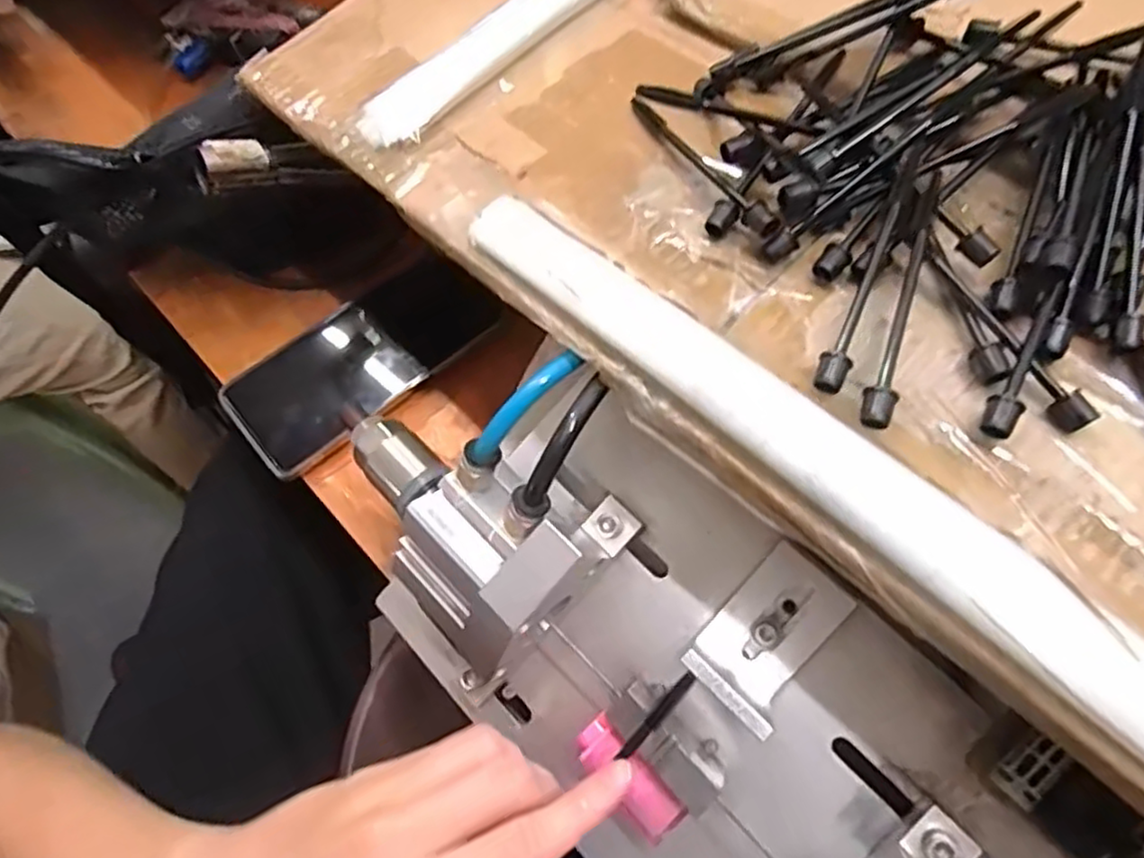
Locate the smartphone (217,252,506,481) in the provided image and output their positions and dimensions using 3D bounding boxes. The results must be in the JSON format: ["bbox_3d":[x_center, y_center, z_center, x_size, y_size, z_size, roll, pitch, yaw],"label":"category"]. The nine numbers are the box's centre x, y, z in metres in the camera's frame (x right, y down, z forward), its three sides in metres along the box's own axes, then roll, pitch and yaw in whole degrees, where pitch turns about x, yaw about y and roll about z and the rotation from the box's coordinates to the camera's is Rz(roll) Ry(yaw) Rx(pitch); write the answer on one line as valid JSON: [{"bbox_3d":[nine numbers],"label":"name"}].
[{"bbox_3d":[-0.124,-0.044,0.402,0.155,0.013,0.076,-39,68,-13],"label":"smartphone"}]

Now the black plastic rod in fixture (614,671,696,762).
[{"bbox_3d":[0.030,0.102,0.241,0.005,0.004,0.041,41,101,19],"label":"black plastic rod in fixture"}]

